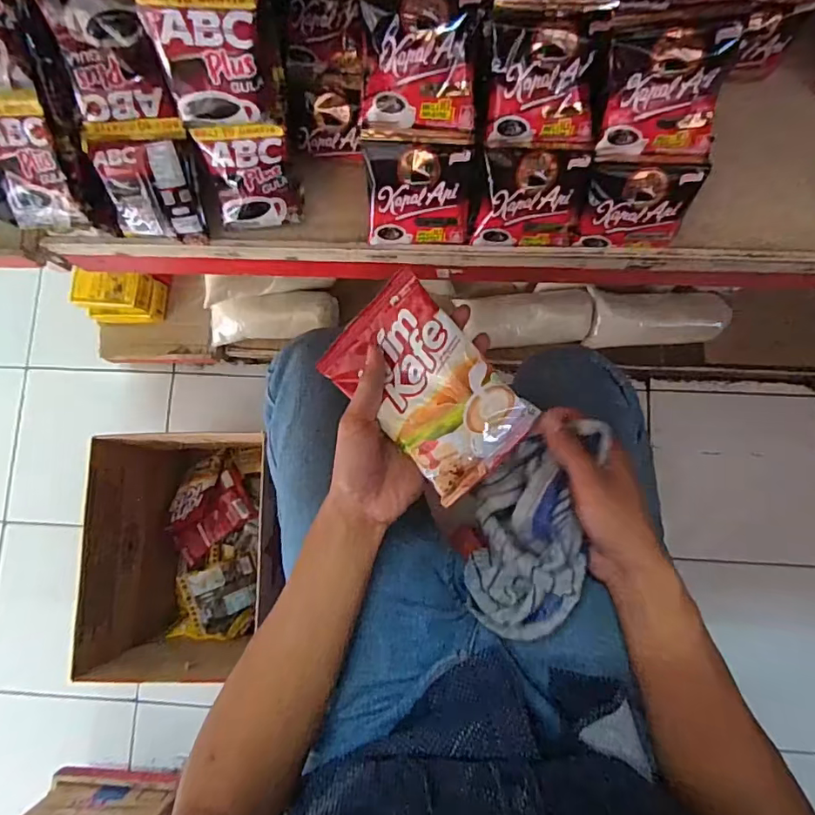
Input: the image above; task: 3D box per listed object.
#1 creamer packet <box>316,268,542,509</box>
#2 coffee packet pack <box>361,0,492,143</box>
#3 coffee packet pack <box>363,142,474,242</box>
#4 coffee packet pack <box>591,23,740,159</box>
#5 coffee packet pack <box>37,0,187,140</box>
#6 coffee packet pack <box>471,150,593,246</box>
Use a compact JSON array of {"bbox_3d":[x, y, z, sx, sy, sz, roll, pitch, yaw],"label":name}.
[{"bbox_3d":[0.016,-0.014,0.400,0.095,0.029,0.154,-43,82,-3],"label":"creamer packet"},{"bbox_3d":[0.011,-0.252,0.384,0.087,0.096,0.020,2,37,1],"label":"coffee packet pack"},{"bbox_3d":[0.011,-0.188,0.448,0.085,0.085,0.035,-1,50,2],"label":"coffee packet pack"},{"bbox_3d":[0.191,-0.233,0.388,0.080,0.087,0.025,3,44,11],"label":"coffee packet pack"},{"bbox_3d":[-0.224,-0.264,0.393,0.073,0.009,0.107,-11,119,-11],"label":"coffee packet pack"},{"bbox_3d":[0.108,-0.183,0.449,0.087,0.081,0.030,0,46,1],"label":"coffee packet pack"}]

